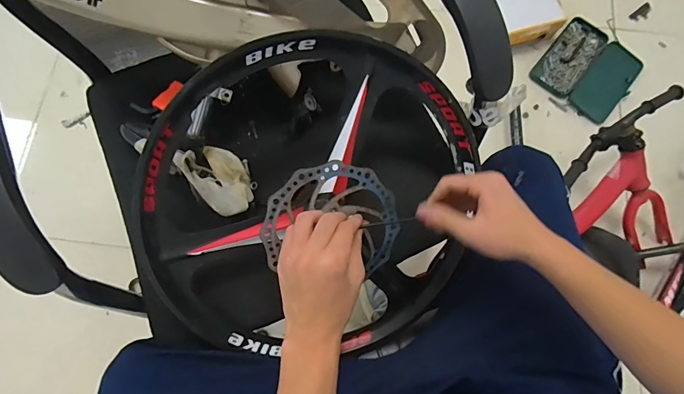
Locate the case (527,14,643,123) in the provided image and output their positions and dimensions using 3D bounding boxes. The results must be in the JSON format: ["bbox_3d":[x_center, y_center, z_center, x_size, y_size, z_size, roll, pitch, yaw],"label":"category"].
[{"bbox_3d":[0.694,-0.359,1.103,0.242,0.033,0.252,39,77,9],"label":"case"}]

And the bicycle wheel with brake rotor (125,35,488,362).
[{"bbox_3d":[-0.018,0.018,0.456,0.386,0.063,0.389,-4,108,-13],"label":"bicycle wheel with brake rotor"}]

